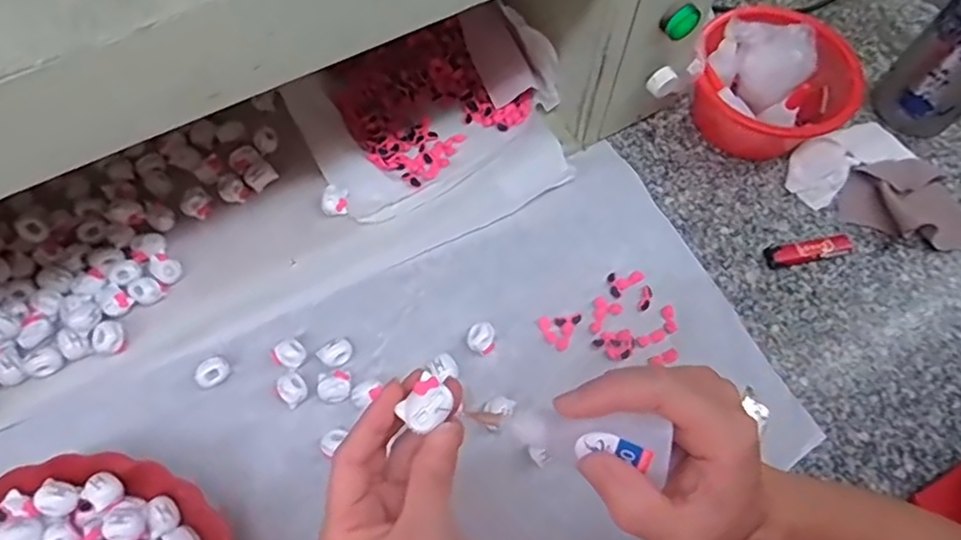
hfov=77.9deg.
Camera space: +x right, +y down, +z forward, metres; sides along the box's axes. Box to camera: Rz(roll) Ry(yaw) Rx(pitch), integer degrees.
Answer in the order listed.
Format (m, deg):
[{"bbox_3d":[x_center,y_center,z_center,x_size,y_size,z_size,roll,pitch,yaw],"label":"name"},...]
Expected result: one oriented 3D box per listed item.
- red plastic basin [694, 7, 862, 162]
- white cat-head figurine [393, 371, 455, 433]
[{"bbox_3d":[0.273,-0.174,0.558,0.136,0.110,0.131,-38,71,-16],"label":"red plastic basin"},{"bbox_3d":[-0.025,0.064,0.283,0.024,0.007,0.021,-39,72,-17],"label":"white cat-head figurine"}]

